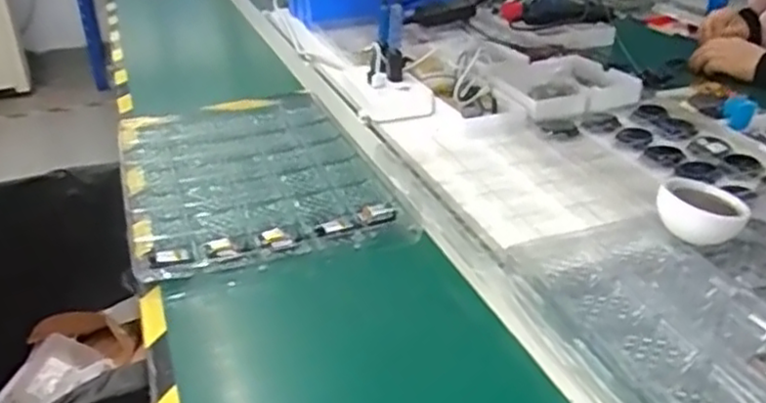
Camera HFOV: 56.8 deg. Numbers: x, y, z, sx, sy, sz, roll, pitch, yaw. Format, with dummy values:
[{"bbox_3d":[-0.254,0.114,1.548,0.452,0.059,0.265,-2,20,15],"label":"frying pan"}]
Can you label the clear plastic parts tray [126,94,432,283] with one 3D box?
[{"bbox_3d":[-0.173,-0.043,0.902,0.295,0.020,0.470,-11,30,-17],"label":"clear plastic parts tray"}]

